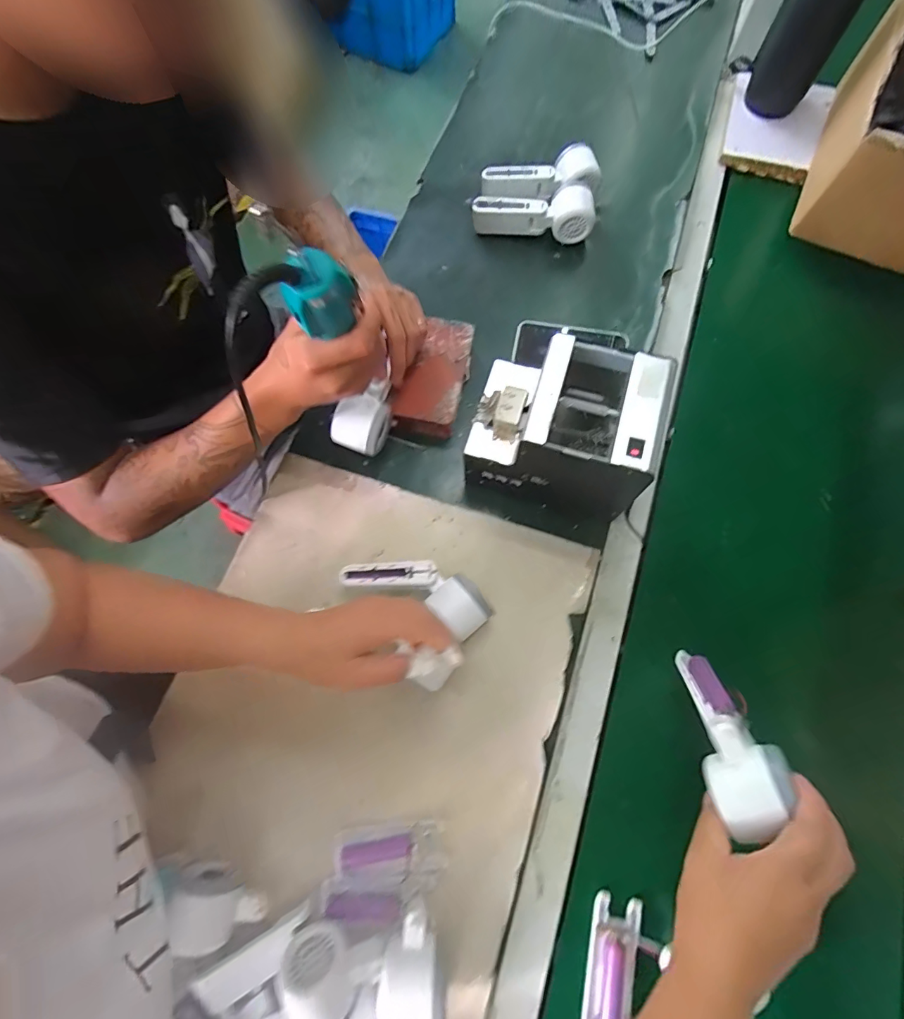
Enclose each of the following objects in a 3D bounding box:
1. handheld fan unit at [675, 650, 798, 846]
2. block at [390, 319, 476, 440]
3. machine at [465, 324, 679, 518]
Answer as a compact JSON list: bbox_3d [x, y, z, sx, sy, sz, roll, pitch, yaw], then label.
[{"bbox_3d":[0.222,0.177,0.383,0.049,0.164,0.051,10,114,5],"label":"handheld fan unit"},{"bbox_3d":[-0.024,-0.163,0.582,0.079,0.046,0.147,11,72,4],"label":"block"},{"bbox_3d":[0.115,-0.086,0.502,0.174,0.155,0.124,17,73,6],"label":"machine"}]

